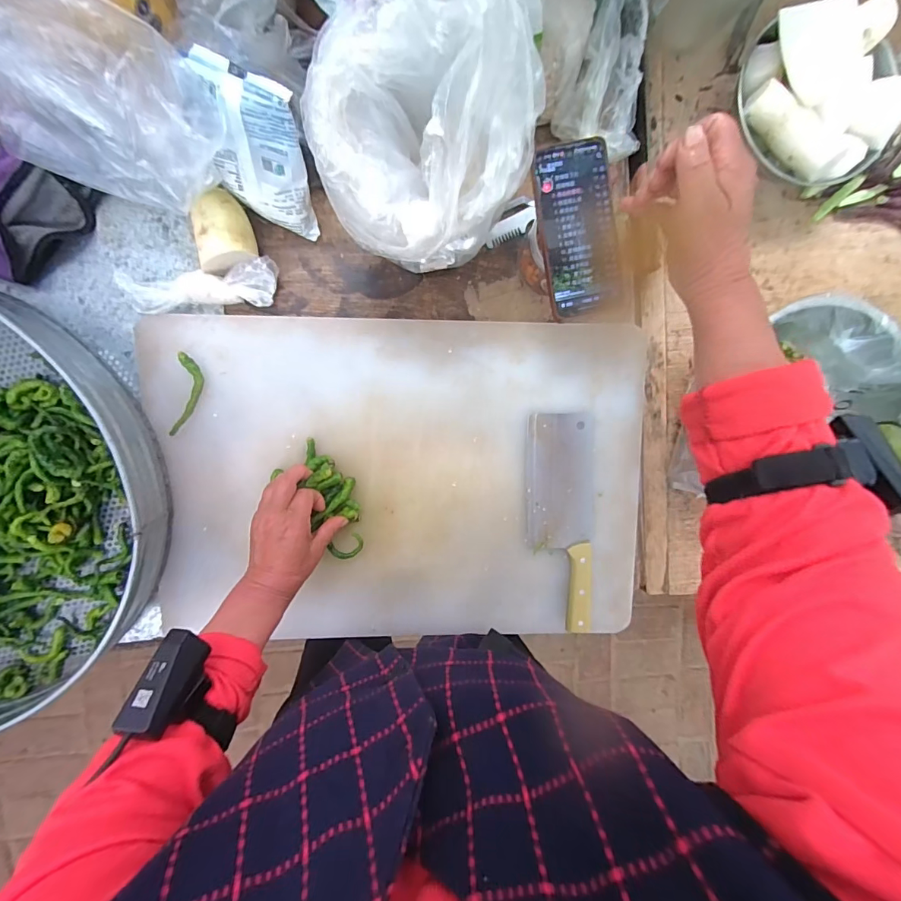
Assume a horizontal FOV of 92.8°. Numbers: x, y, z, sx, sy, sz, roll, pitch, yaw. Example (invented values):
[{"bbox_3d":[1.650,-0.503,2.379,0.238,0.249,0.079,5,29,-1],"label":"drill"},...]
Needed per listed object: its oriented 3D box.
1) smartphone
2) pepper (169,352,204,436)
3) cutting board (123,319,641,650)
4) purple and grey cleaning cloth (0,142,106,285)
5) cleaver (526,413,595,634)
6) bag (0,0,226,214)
[{"bbox_3d":[0.128,-0.218,0.426,0.076,0.009,0.158,-12,99,-3],"label":"smartphone"},{"bbox_3d":[-0.302,-0.062,0.492,0.027,0.009,0.094,9,97,-6],"label":"pepper"},{"bbox_3d":[-0.055,0.042,0.533,0.587,0.027,0.387,0,98,-4],"label":"cutting board"},{"bbox_3d":[-0.463,-0.243,0.450,0.092,0.049,0.152,36,91,-8],"label":"purple and grey cleaning cloth"},{"bbox_3d":[0.140,0.092,0.539,0.085,0.023,0.270,-2,98,-4],"label":"cleaver"},{"bbox_3d":[-0.333,-0.308,0.365,0.268,0.109,0.107,16,93,-7],"label":"bag"}]

